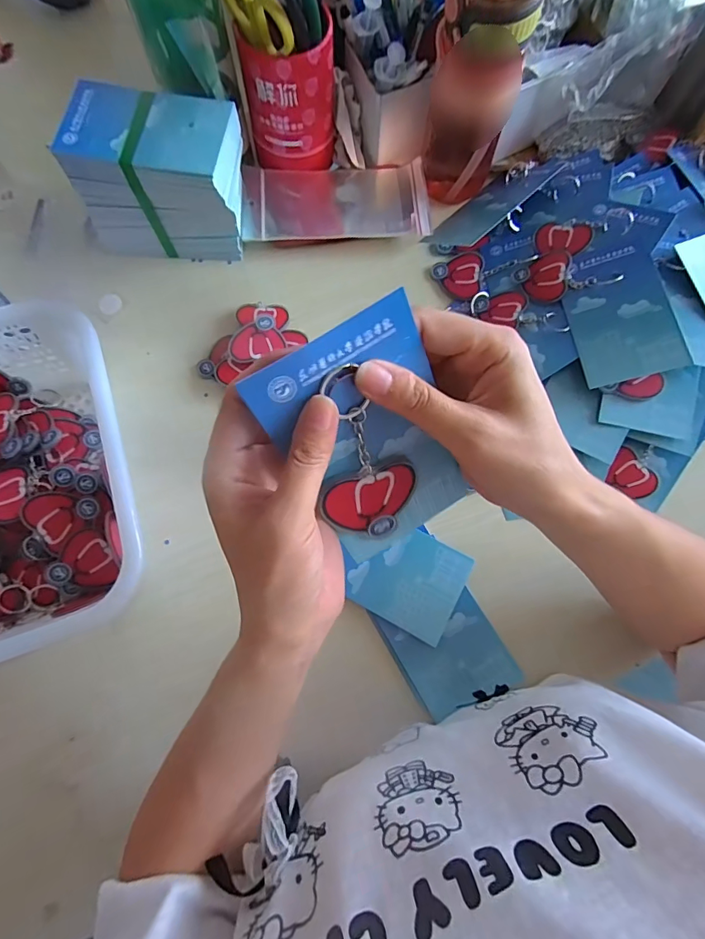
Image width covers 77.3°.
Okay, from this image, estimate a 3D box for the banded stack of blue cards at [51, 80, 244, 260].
[{"bbox_3d":[-0.176,-0.271,0.421,0.135,0.108,0.089,6,75,0],"label":"banded stack of blue cards"}]

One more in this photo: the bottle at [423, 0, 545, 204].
[{"bbox_3d":[0.116,-0.352,0.413,0.082,0.200,0.073,13,75,2],"label":"bottle"}]

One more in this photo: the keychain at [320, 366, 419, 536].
[{"bbox_3d":[0.005,-0.002,0.217,0.048,0.102,0.007,-19,35,-6],"label":"keychain"}]

